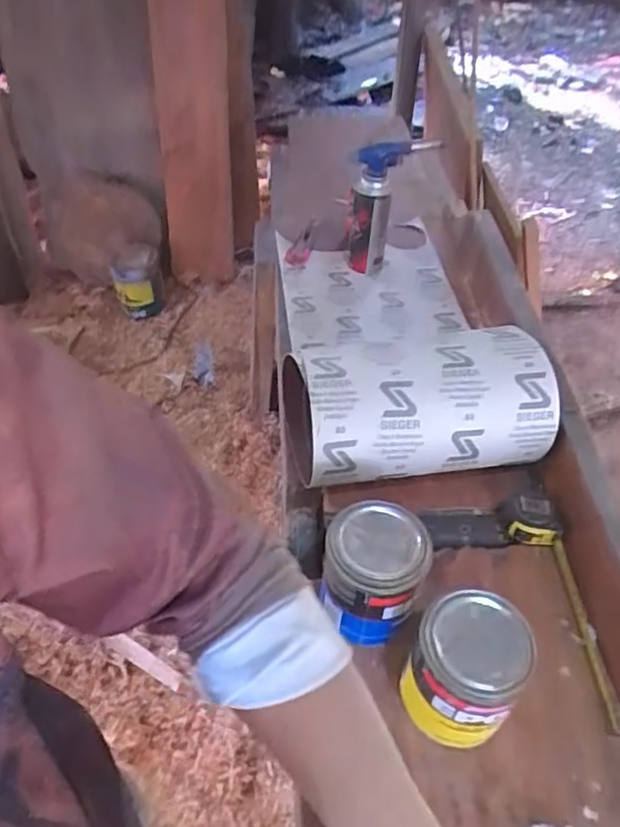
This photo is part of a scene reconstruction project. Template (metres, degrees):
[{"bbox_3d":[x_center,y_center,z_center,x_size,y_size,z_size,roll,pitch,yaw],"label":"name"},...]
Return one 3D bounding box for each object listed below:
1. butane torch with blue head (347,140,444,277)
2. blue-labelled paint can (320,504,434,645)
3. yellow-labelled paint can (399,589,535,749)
[{"bbox_3d":[0.134,-0.352,1.094,0.130,0.219,0.098,9,48,7],"label":"butane torch with blue head"},{"bbox_3d":[0.062,0.163,0.647,0.100,0.107,0.097,1,48,-1],"label":"blue-labelled paint can"},{"bbox_3d":[0.141,0.240,0.592,0.094,0.123,0.091,4,42,-3],"label":"yellow-labelled paint can"}]

